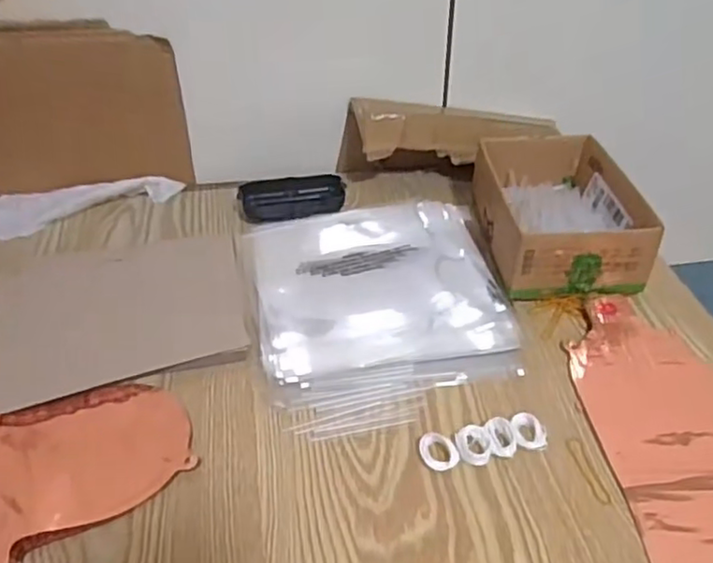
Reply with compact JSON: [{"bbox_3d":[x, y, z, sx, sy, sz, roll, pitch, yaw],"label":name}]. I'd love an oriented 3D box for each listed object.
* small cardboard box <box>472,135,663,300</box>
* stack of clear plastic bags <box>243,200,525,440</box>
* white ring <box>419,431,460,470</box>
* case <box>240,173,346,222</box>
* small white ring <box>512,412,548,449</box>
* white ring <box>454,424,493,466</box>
[{"bbox_3d":[0.188,-0.068,0.630,0.125,0.066,0.191,-2,39,-2],"label":"small cardboard box"},{"bbox_3d":[0.017,0.007,0.581,0.223,0.022,0.275,-6,40,-7],"label":"stack of clear plastic bags"},{"bbox_3d":[0.057,0.118,0.456,0.023,0.008,0.028,-20,43,-23],"label":"white ring"},{"bbox_3d":[-0.068,-0.092,0.705,0.109,0.025,0.045,-5,39,-6],"label":"case"},{"bbox_3d":[0.123,0.106,0.466,0.025,0.011,0.022,11,40,13],"label":"small white ring"},{"bbox_3d":[0.082,0.114,0.459,0.024,0.009,0.029,0,39,0],"label":"white ring"}]

